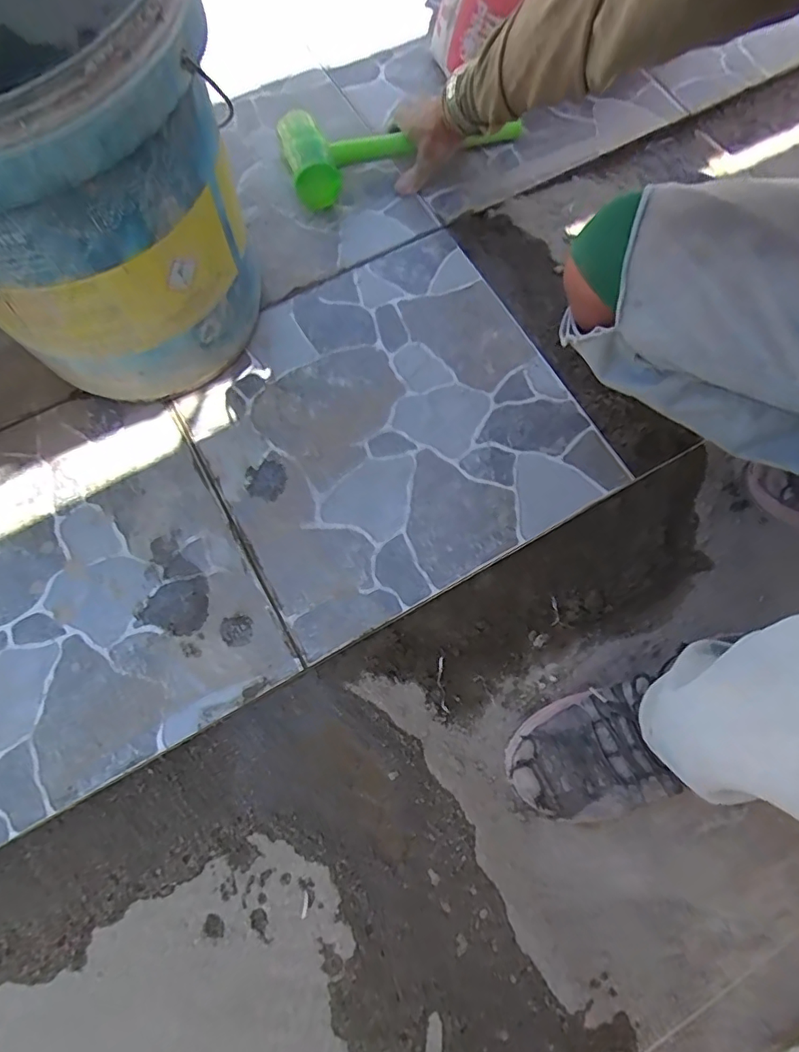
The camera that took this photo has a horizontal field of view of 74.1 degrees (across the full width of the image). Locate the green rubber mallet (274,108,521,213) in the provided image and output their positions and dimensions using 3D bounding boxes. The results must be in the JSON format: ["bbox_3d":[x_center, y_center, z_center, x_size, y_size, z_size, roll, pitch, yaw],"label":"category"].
[{"bbox_3d":[-0.003,-0.507,0.691,0.322,0.062,0.108,-22,75,-15],"label":"green rubber mallet"}]

